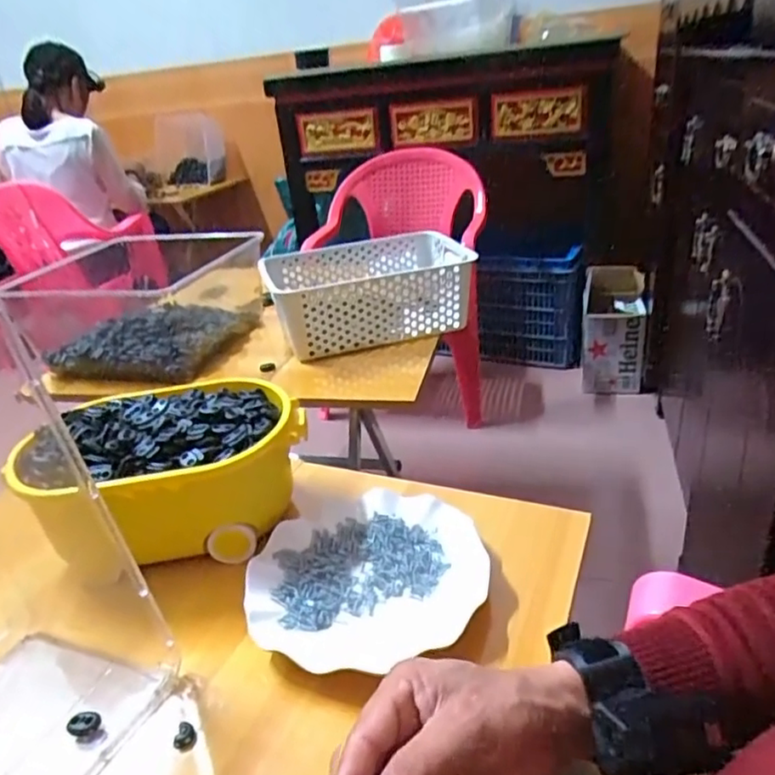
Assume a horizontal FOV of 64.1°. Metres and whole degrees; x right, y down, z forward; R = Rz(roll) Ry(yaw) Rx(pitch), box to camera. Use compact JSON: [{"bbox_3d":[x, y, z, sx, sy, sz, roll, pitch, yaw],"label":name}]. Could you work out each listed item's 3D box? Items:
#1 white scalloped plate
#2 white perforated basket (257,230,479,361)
[{"bbox_3d":[-0.018,0.147,0.496,0.184,0.028,0.156,-14,28,-14],"label":"white scalloped plate"},{"bbox_3d":[-0.023,-0.154,0.984,0.321,0.108,0.205,-13,28,-12],"label":"white perforated basket"}]

